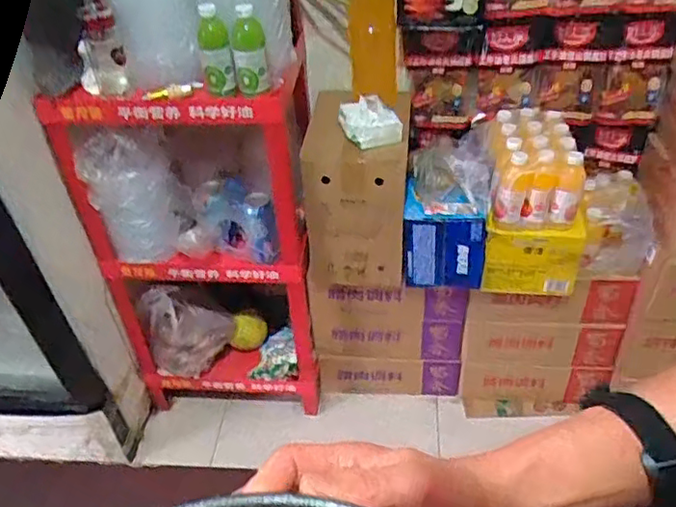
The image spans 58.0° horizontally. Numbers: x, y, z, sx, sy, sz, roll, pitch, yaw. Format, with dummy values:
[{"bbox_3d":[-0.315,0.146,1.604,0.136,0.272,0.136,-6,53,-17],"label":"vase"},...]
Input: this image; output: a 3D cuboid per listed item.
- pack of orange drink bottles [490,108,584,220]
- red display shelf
[{"bbox_3d":[0.410,-0.183,1.279,0.182,0.155,0.199,5,40,11],"label":"pack of orange drink bottles"},{"bbox_3d":[-0.290,-0.022,1.447,0.453,0.799,0.283,3,40,9],"label":"red display shelf"}]

